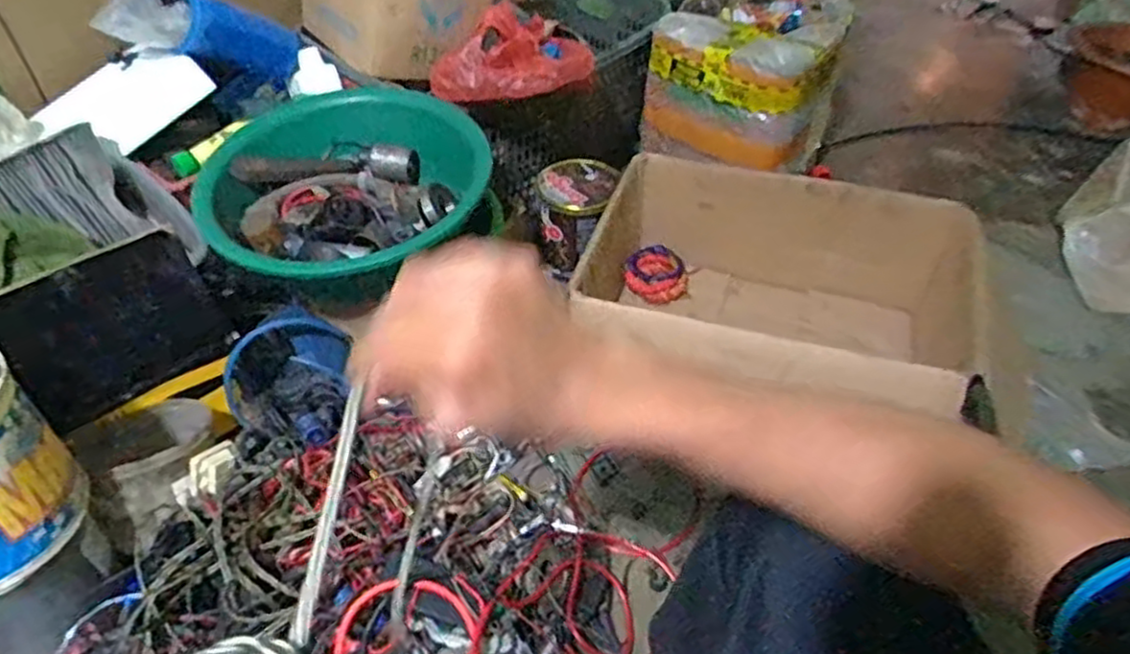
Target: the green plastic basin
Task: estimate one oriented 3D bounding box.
[{"bbox_3d":[-0.296,-0.176,1.003,0.356,0.168,0.356,-1,46,1],"label":"green plastic basin"}]

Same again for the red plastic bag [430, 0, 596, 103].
[{"bbox_3d":[-0.077,-0.398,1.046,0.224,0.077,0.189,-5,46,-3],"label":"red plastic bag"}]

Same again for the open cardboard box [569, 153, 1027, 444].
[{"bbox_3d":[0.332,0.003,1.029,0.616,0.228,0.412,14,48,14],"label":"open cardboard box"}]

